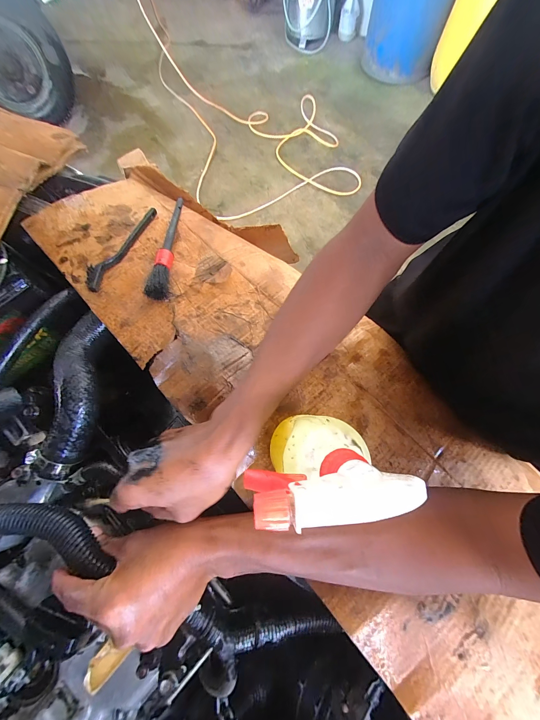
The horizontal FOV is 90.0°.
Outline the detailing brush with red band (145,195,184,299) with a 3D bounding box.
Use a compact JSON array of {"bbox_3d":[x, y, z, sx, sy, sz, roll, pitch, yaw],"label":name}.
[{"bbox_3d":[-0.155,-0.183,0.416,0.026,0.031,0.219,-3,58,0],"label":"detailing brush with red band"}]

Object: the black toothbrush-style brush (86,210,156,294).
[{"bbox_3d":[-0.220,-0.170,0.398,0.026,0.018,0.164,22,73,8],"label":"black toothbrush-style brush"}]

